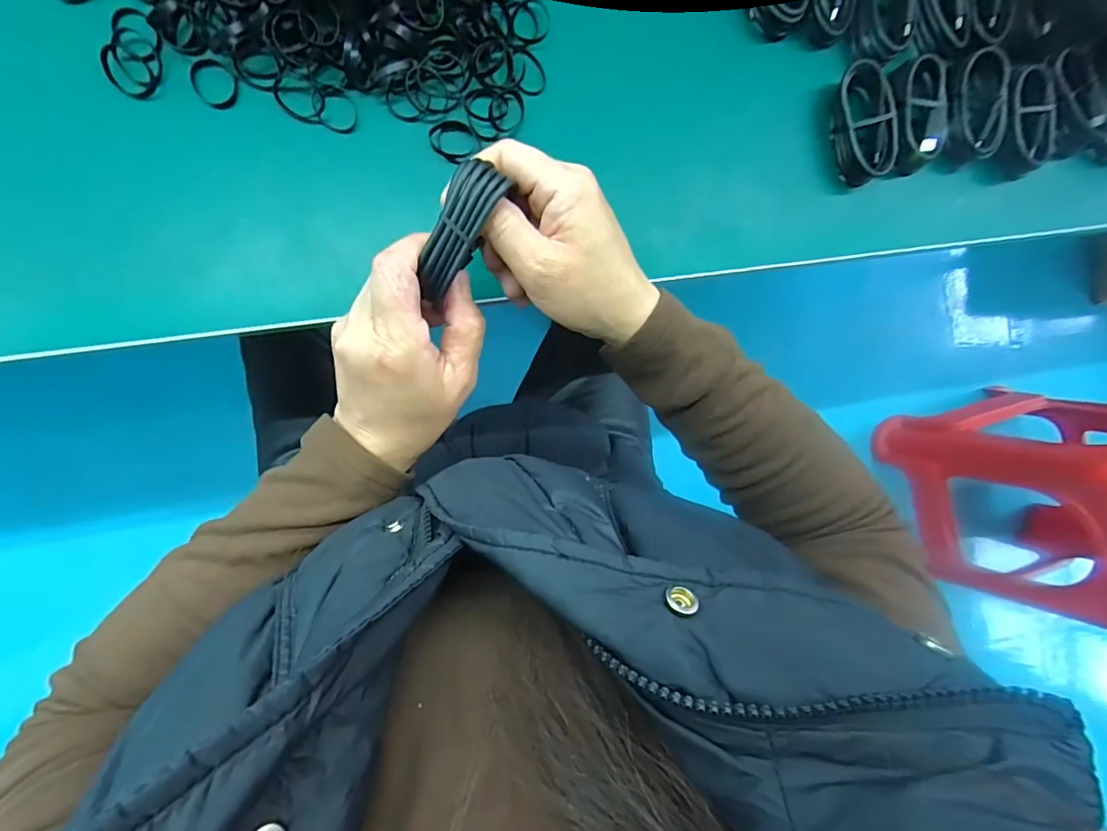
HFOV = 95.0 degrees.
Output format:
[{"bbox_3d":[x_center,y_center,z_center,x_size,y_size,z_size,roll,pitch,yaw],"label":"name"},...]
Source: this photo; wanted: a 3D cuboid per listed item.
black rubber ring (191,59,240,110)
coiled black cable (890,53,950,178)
[{"bbox_3d":[-0.203,-0.199,0.305,0.027,0.006,0.024,38,87,-9],"label":"black rubber ring"},{"bbox_3d":[0.256,-0.213,0.363,0.039,0.026,0.076,0,93,-9],"label":"coiled black cable"}]

